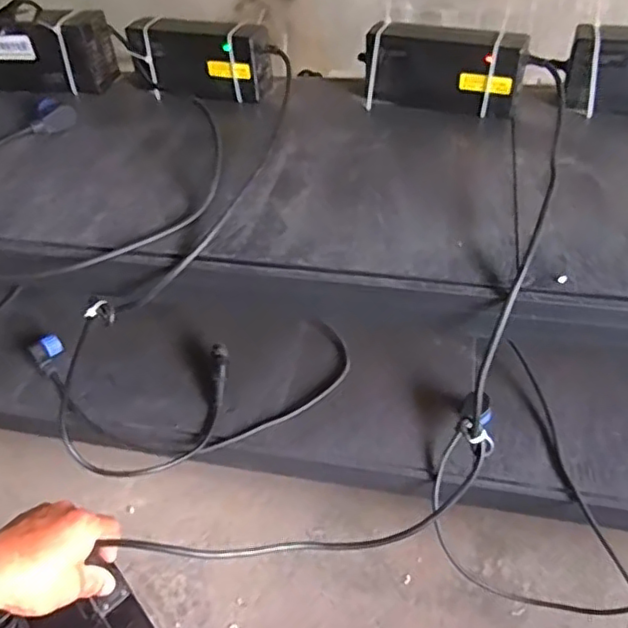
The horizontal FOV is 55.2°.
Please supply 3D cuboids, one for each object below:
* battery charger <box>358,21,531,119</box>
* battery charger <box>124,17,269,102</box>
[{"bbox_3d":[0.144,-0.278,0.690,0.183,0.080,0.045,11,48,16],"label":"battery charger"},{"bbox_3d":[-0.144,-0.319,0.758,0.181,0.083,0.060,11,48,15],"label":"battery charger"}]

